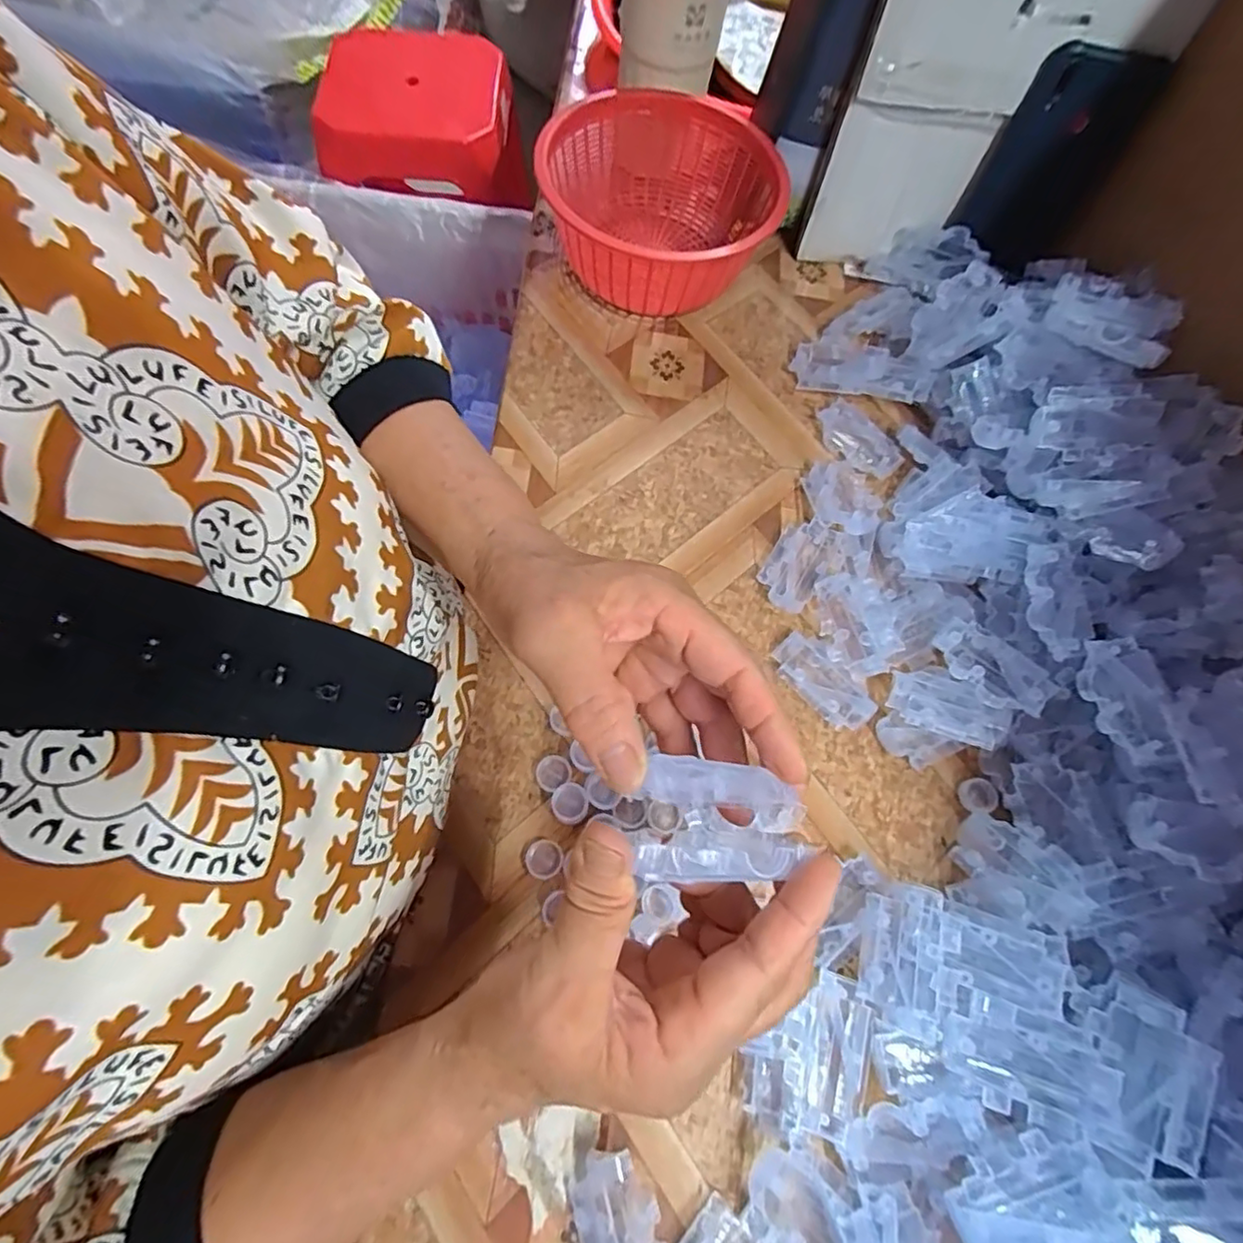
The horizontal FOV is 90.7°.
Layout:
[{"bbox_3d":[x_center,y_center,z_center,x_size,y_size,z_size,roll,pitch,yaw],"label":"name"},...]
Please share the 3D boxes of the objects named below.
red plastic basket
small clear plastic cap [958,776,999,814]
[{"bbox_3d":[0.030,-0.321,0.483,0.176,0.084,0.181,1,71,-4],"label":"red plastic basket"},{"bbox_3d":[0.217,0.106,0.374,0.021,0.006,0.020,1,71,-4],"label":"small clear plastic cap"}]

